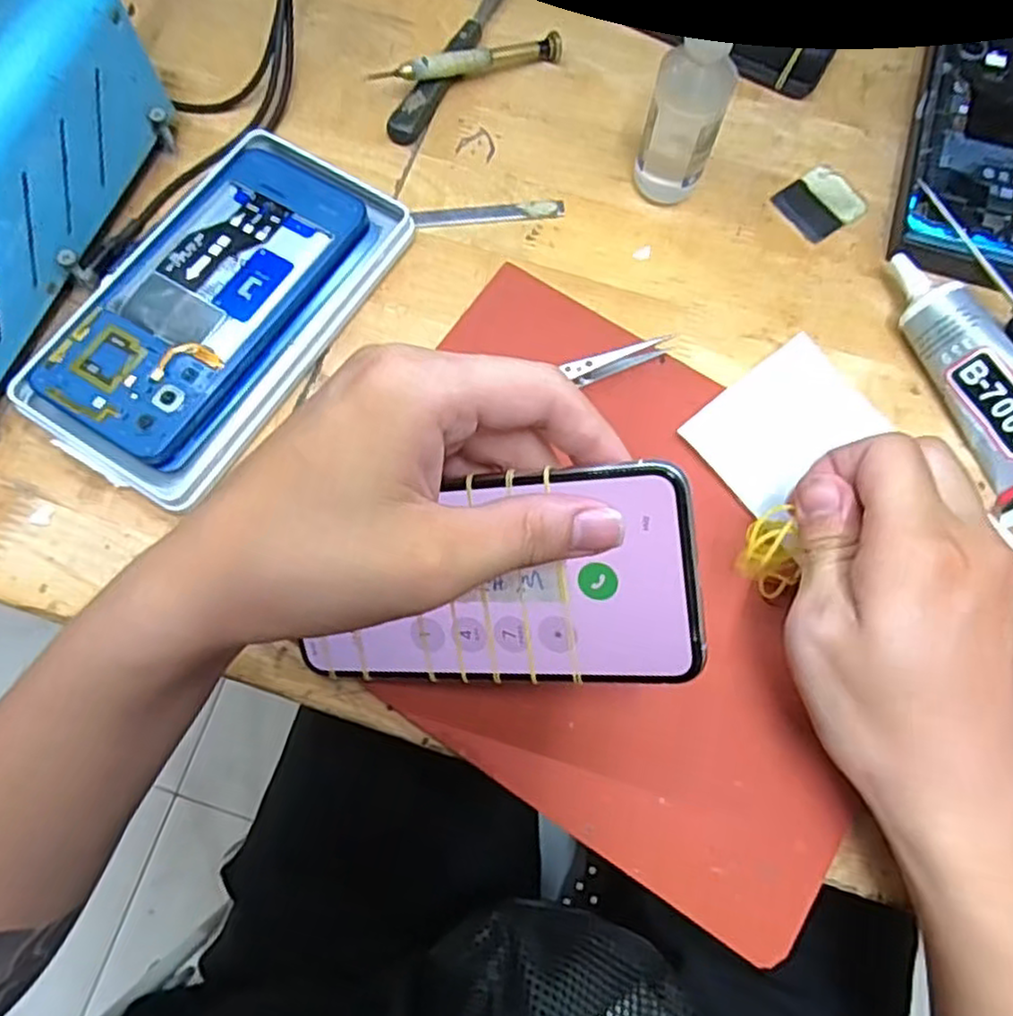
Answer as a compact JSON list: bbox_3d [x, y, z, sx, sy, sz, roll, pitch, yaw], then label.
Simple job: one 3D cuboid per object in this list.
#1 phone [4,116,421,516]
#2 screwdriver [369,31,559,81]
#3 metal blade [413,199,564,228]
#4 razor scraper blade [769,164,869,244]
[{"bbox_3d":[-0.133,-0.095,0.336,0.107,0.021,0.181,28,74,7],"label":"phone"},{"bbox_3d":[-0.019,-0.234,0.376,0.104,0.021,0.009,-20,74,-7],"label":"screwdriver"},{"bbox_3d":[-0.009,-0.151,0.363,0.075,0.004,0.012,-7,73,-3],"label":"metal blade"},{"bbox_3d":[0.162,-0.157,0.368,0.039,0.006,0.036,-35,77,-11],"label":"razor scraper blade"}]

